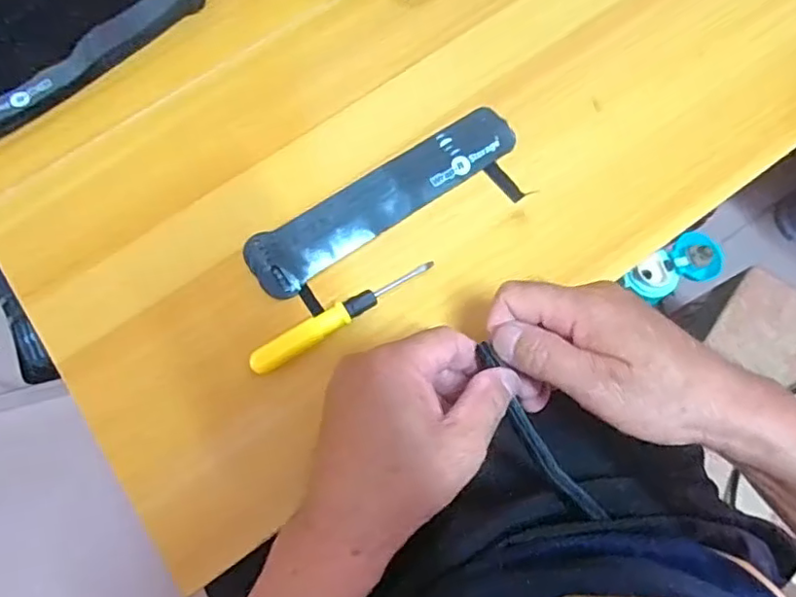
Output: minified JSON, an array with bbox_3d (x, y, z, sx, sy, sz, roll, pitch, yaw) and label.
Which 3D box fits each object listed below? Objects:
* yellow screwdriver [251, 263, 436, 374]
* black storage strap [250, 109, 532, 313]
[{"bbox_3d":[-0.036,0.009,0.383,0.128,0.013,0.016,-34,78,-9],"label":"yellow screwdriver"},{"bbox_3d":[-0.003,-0.060,0.411,0.200,0.009,0.066,-31,78,-9],"label":"black storage strap"}]

